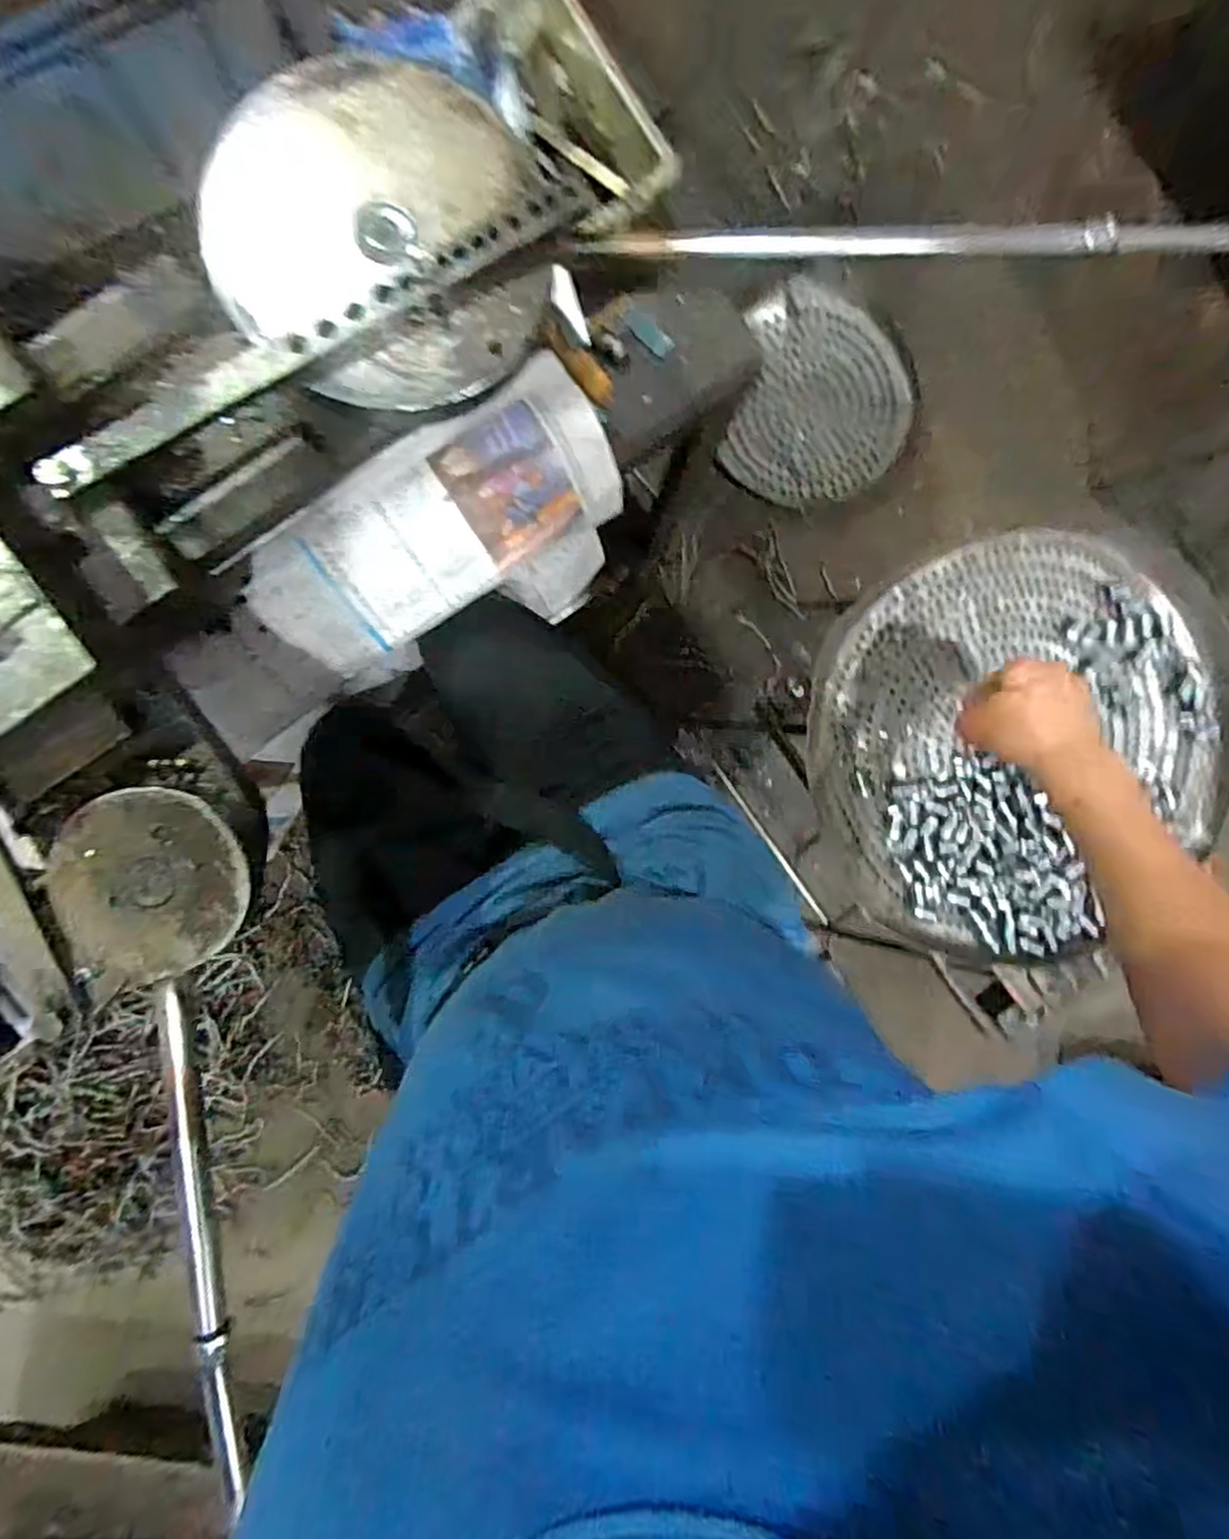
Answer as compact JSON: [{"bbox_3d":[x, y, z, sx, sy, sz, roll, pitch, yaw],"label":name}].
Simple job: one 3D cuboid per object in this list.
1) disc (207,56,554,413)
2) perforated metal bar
[{"bbox_3d":[-0.133,-0.301,0.388,0.179,0.019,0.188,0,91,-6],"label":"disc"},{"bbox_3d":[-0.161,-0.238,0.383,0.323,0.022,0.028,-30,93,-3],"label":"perforated metal bar"}]

